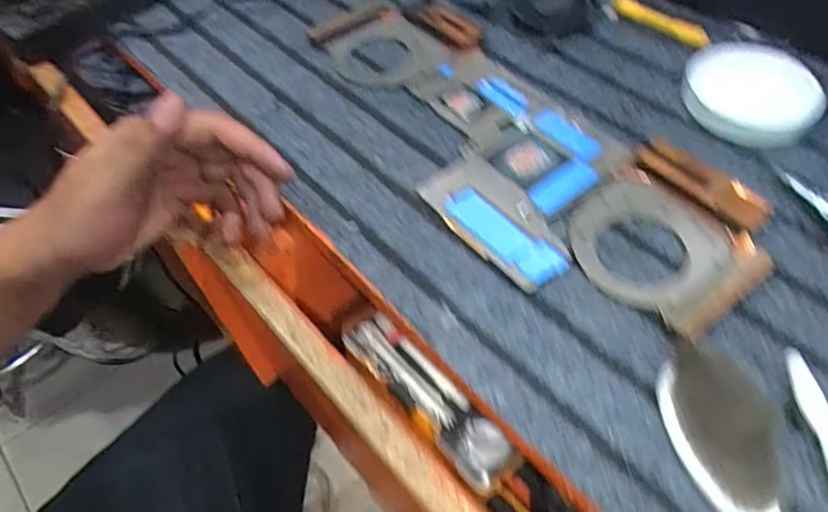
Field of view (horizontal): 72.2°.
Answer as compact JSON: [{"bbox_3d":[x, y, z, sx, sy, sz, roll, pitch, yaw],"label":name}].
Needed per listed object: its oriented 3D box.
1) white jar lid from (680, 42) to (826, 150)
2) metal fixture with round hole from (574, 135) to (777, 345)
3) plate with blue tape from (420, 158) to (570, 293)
[{"bbox_3d":[0.226,-0.110,0.377,0.086,0.015,0.083,-2,53,3],"label":"white jar lid"},{"bbox_3d":[0.146,-0.015,0.319,0.114,0.007,0.093,-40,60,-23],"label":"metal fixture with round hole"},{"bbox_3d":[0.049,-0.022,0.331,0.048,0.006,0.098,-32,58,-18],"label":"plate with blue tape"}]

